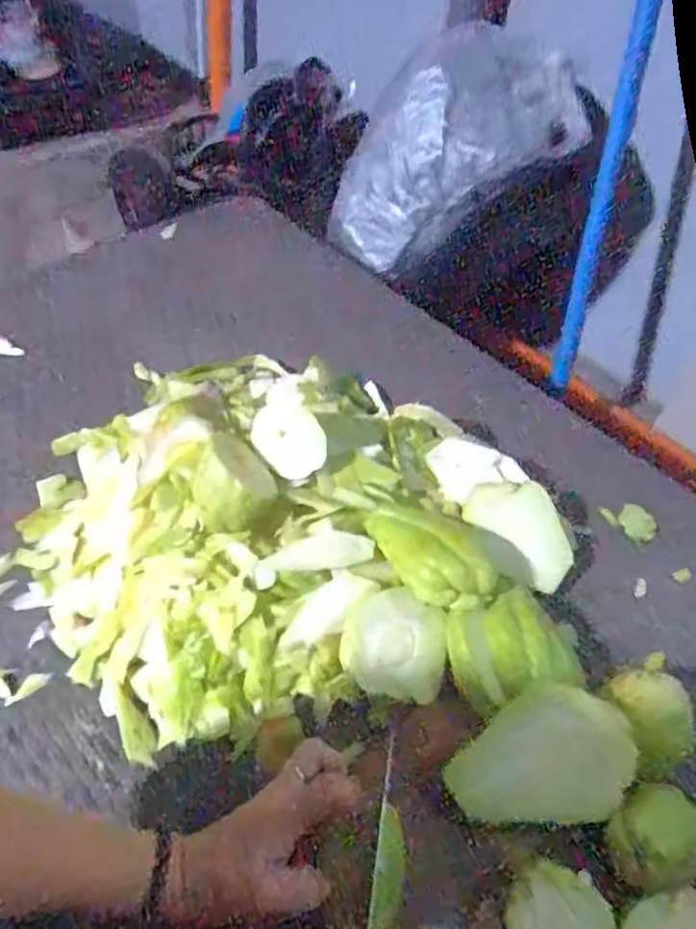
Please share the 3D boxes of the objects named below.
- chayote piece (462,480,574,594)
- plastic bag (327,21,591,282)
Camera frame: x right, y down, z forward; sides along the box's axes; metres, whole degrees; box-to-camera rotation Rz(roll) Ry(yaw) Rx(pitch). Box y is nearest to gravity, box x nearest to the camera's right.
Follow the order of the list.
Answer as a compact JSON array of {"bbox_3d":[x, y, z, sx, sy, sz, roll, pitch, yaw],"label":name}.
[{"bbox_3d":[0.168,0.069,0.623,0.088,0.045,0.106,-10,52,-14],"label":"chayote piece"},{"bbox_3d":[0.161,-0.461,1.001,0.357,0.328,0.090,6,50,-2],"label":"plastic bag"}]

